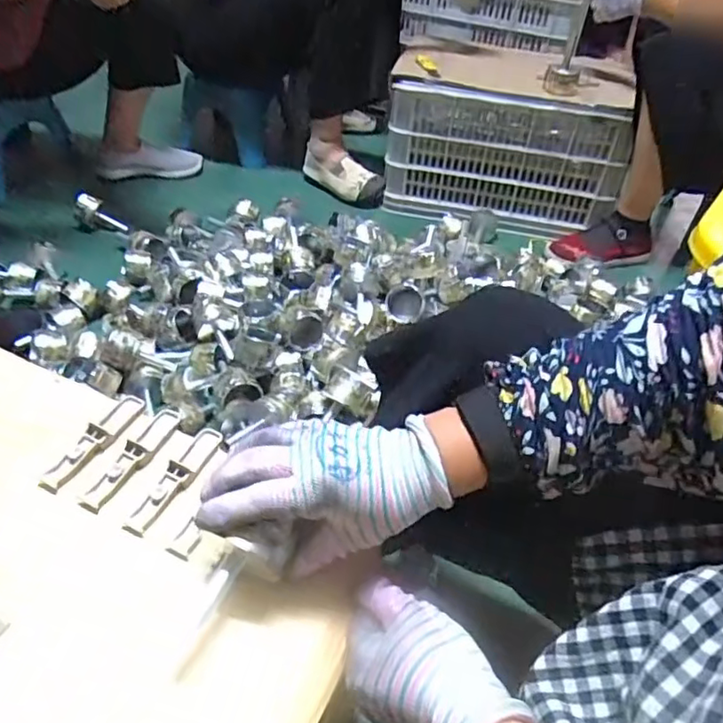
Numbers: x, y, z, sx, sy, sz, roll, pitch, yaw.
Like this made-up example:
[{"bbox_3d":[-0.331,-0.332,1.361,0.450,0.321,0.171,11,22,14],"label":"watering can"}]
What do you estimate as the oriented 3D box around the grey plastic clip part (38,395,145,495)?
[{"bbox_3d":[-0.215,0.063,0.478,0.019,0.015,0.101,20,44,16],"label":"grey plastic clip part"}]

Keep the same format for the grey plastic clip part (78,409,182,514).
[{"bbox_3d":[-0.177,0.073,0.462,0.024,0.015,0.099,18,43,14],"label":"grey plastic clip part"}]

